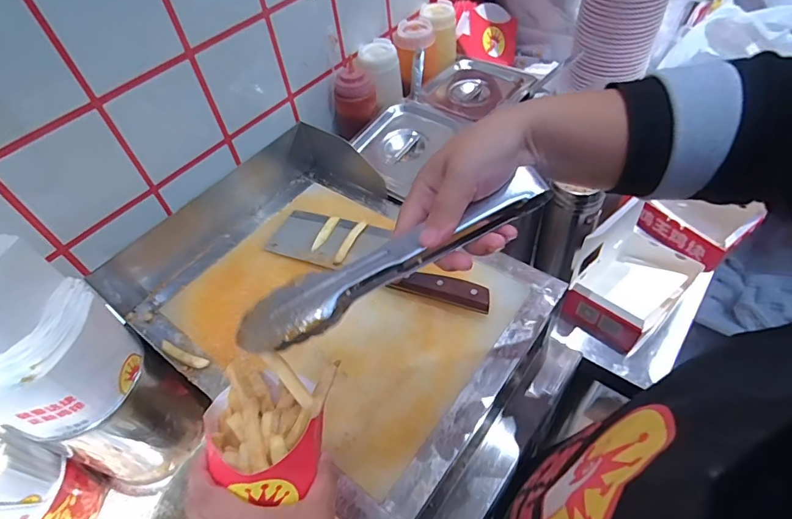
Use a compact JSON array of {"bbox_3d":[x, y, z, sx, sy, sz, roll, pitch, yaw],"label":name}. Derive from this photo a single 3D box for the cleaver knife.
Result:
[{"bbox_3d":[-0.023,-0.011,0.557,0.294,0.022,0.084,18,55,19],"label":"cleaver knife"}]

